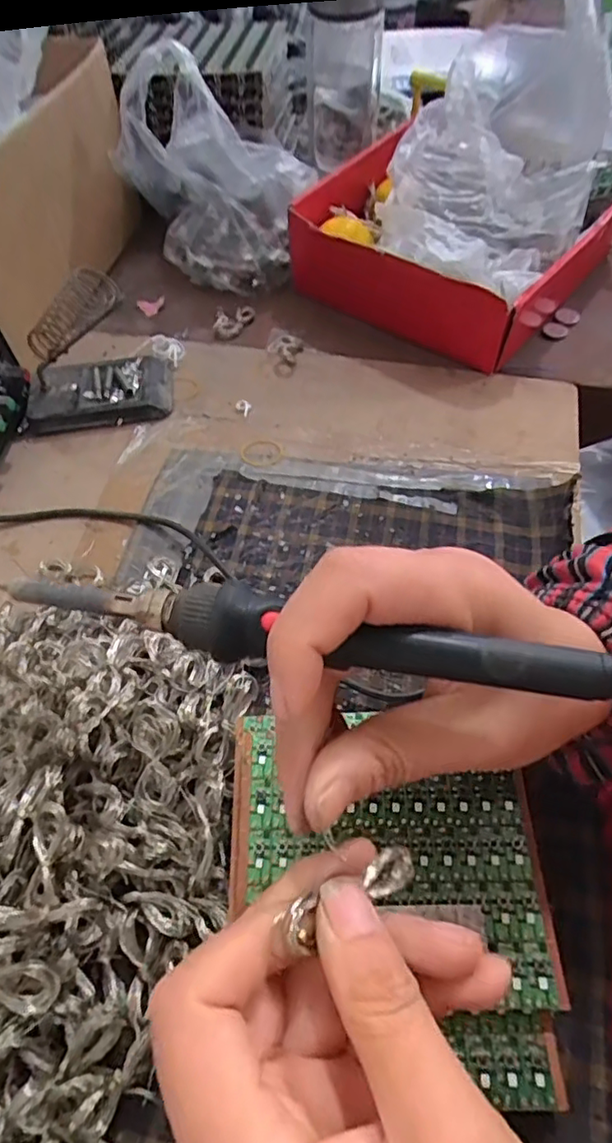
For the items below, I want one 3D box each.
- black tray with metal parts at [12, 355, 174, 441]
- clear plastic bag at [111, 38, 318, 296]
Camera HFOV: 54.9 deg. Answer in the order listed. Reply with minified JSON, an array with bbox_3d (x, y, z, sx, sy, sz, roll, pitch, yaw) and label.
[{"bbox_3d":[-0.165,-0.141,0.463,0.115,0.021,0.062,-6,57,0],"label":"black tray with metal parts"},{"bbox_3d":[-0.084,-0.343,0.505,0.150,0.164,0.082,34,65,23],"label":"clear plastic bag"}]

